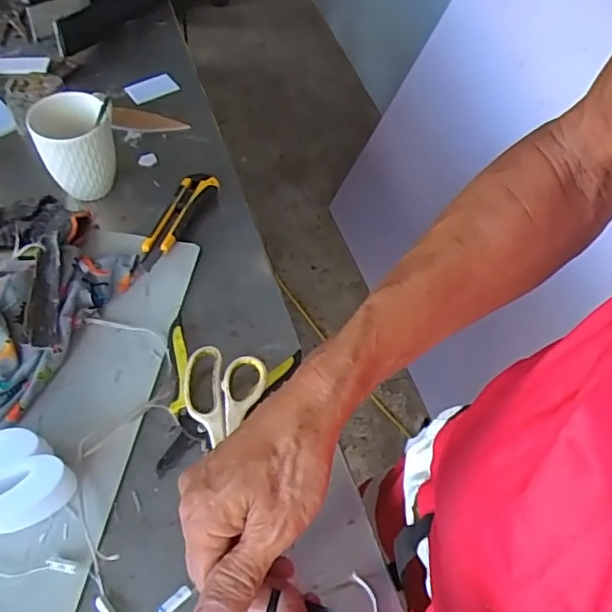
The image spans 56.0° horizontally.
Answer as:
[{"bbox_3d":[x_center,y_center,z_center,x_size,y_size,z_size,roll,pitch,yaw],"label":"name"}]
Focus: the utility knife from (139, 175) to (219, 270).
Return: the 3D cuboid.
[{"bbox_3d":[-0.152,-0.097,0.669,0.037,0.026,0.156,21,56,9],"label":"utility knife"}]

